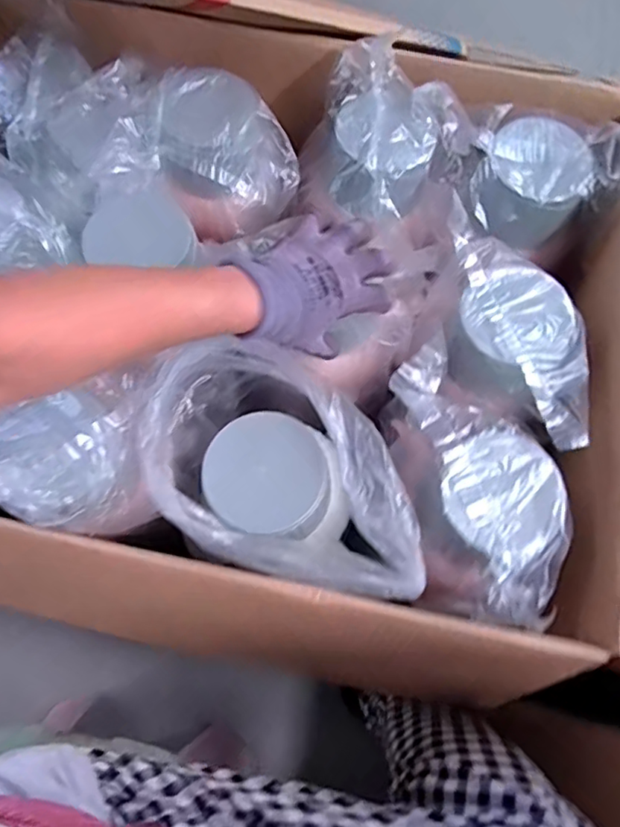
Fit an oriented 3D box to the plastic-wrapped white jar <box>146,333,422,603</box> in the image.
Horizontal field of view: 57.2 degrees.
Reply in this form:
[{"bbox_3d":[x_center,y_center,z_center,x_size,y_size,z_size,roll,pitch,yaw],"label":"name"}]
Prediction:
[{"bbox_3d":[-0.031,0.058,0.481,0.158,0.119,0.259,-38,78,-12],"label":"plastic-wrapped white jar"}]

